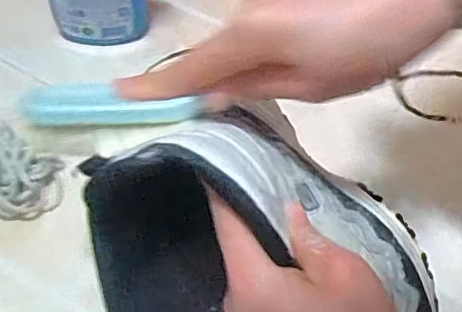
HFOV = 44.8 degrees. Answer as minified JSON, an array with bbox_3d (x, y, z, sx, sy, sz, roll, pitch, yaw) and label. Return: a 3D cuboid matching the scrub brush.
[{"bbox_3d":[-0.057,-0.019,0.271,0.084,0.031,0.021,-4,60,-2],"label":"scrub brush"}]

